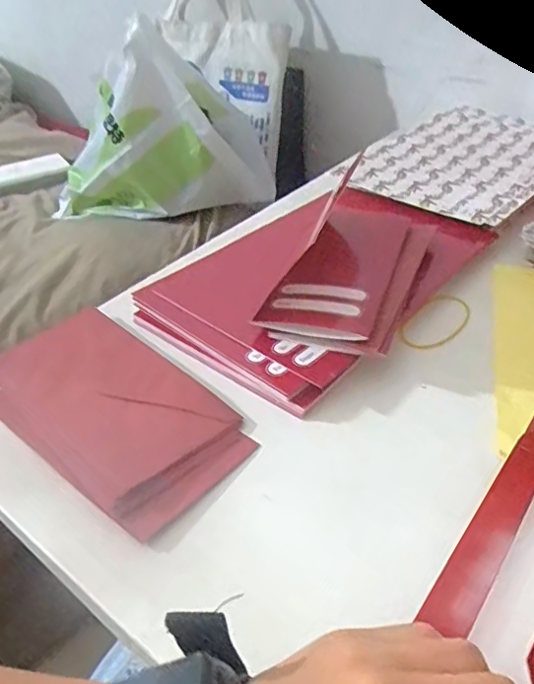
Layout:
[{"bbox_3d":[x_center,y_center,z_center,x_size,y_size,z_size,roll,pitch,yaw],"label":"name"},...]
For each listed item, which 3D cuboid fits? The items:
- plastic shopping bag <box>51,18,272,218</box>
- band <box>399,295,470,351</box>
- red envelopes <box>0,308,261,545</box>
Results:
[{"bbox_3d":[-0.151,-0.282,0.785,0.321,0.229,0.107,-9,38,-9],"label":"plastic shopping bag"},{"bbox_3d":[0.131,-0.017,0.436,0.040,0.004,0.074,22,46,29],"label":"band"},{"bbox_3d":[-0.108,0.042,0.382,0.201,0.015,0.102,29,55,32],"label":"red envelopes"}]

